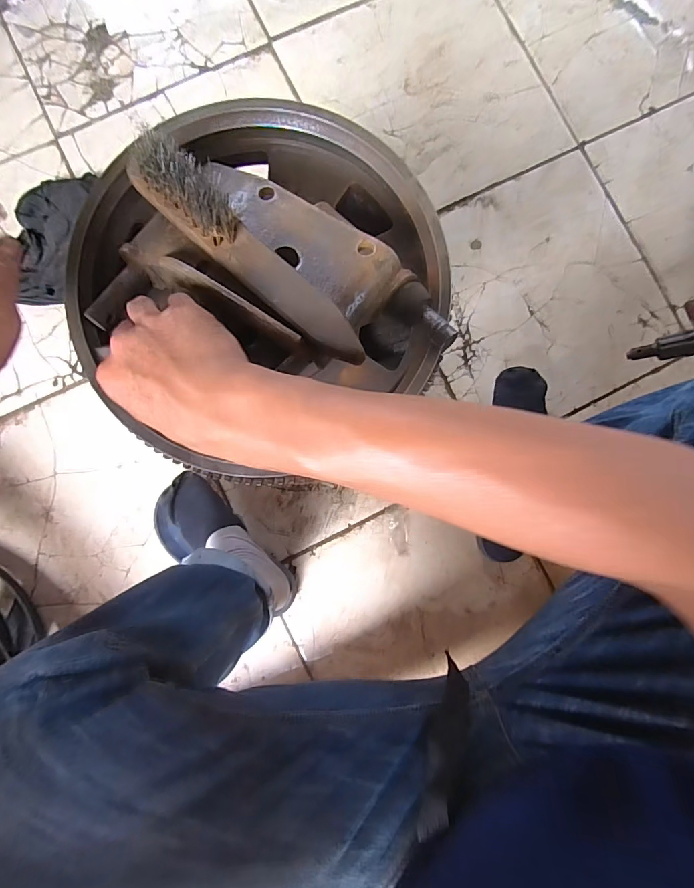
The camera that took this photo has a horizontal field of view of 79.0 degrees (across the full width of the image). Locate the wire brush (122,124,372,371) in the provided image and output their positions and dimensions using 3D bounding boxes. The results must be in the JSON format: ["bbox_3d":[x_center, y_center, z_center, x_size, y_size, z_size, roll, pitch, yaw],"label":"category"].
[{"bbox_3d":[-0.066,-0.131,0.285,0.209,0.038,0.039,44,86,2],"label":"wire brush"}]

